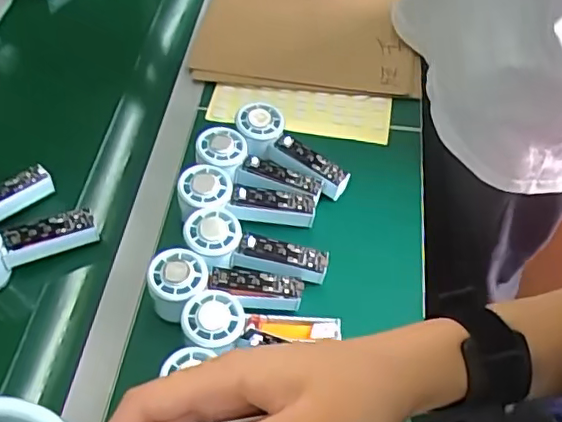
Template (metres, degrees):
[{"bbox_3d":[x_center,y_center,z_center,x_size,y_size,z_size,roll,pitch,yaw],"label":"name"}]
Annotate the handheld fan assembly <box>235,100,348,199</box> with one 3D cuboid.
[{"bbox_3d":[0.012,-0.070,0.685,0.148,0.029,0.059,36,59,4],"label":"handheld fan assembly"}]

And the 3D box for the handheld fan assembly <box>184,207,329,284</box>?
[{"bbox_3d":[-0.026,0.042,0.608,0.146,0.034,0.060,17,54,-4],"label":"handheld fan assembly"}]

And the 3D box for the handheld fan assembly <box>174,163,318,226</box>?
[{"bbox_3d":[-0.037,-0.009,0.643,0.146,0.031,0.059,14,53,-12],"label":"handheld fan assembly"}]

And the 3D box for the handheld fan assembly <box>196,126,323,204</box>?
[{"bbox_3d":[-0.026,-0.047,0.672,0.146,0.029,0.055,23,55,-3],"label":"handheld fan assembly"}]

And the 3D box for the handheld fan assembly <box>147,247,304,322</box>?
[{"bbox_3d":[-0.054,0.077,0.583,0.145,0.050,0.057,3,53,1],"label":"handheld fan assembly"}]

